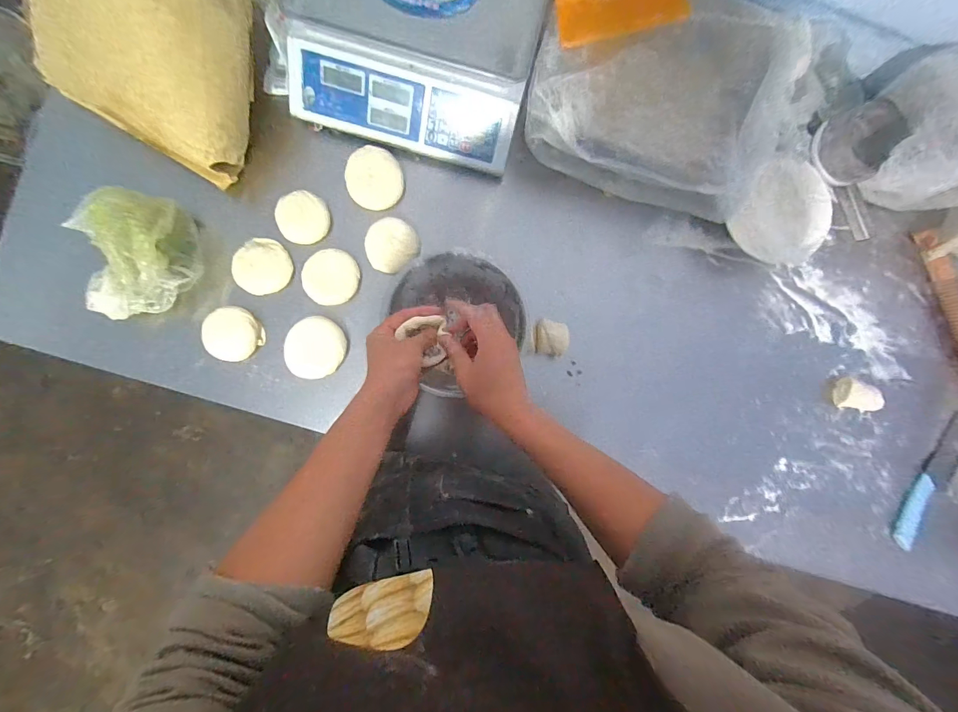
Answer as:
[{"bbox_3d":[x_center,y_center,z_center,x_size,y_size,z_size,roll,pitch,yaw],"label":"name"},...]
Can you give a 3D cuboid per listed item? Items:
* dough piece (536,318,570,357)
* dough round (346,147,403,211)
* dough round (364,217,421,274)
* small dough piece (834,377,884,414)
[{"bbox_3d":[0.112,-0.028,0.641,0.055,0.040,0.052,10,89,-3],"label":"dough piece"},{"bbox_3d":[-0.163,-0.276,0.634,0.083,0.024,0.086,-10,91,-3],"label":"dough round"},{"bbox_3d":[-0.140,-0.176,0.645,0.082,0.022,0.076,0,90,-3],"label":"dough round"},{"bbox_3d":[0.637,0.067,0.680,0.072,0.024,0.050,10,89,-3],"label":"small dough piece"}]

